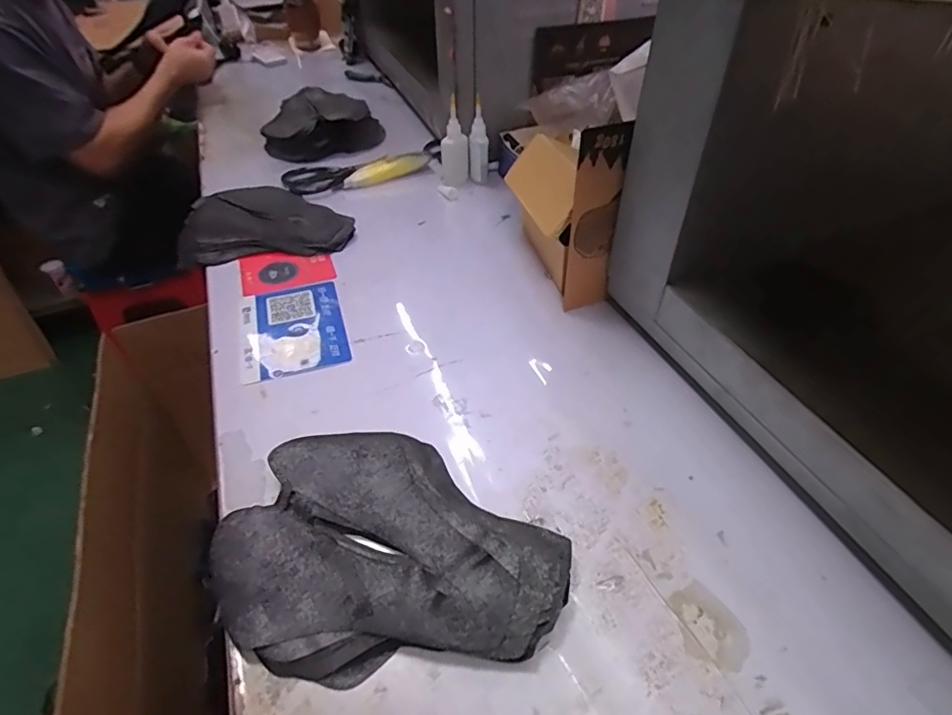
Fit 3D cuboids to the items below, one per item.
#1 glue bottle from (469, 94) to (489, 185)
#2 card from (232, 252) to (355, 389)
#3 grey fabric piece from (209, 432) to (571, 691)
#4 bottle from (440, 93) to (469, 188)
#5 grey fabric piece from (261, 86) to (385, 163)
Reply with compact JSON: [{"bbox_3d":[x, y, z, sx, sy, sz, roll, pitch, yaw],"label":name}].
[{"bbox_3d":[0.004,-0.347,0.854,0.030,0.124,0.035,0,45,1],"label":"glue bottle"},{"bbox_3d":[-0.234,-0.067,0.657,0.120,0.008,0.244,-15,45,-14],"label":"card"},{"bbox_3d":[-0.070,0.142,0.426,0.261,0.022,0.196,-4,43,-3],"label":"grey fabric piece"},{"bbox_3d":[-0.036,-0.345,0.845,0.044,0.126,0.032,-4,45,-3],"label":"bottle"},{"bbox_3d":[-0.307,-0.476,1.042,0.220,0.054,0.272,-11,45,-10],"label":"grey fabric piece"}]

